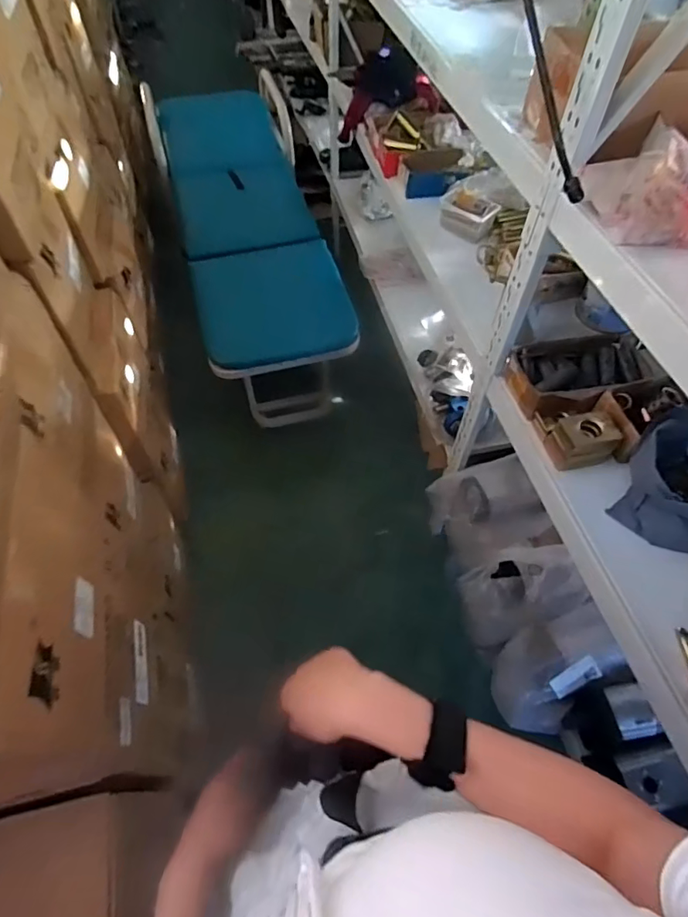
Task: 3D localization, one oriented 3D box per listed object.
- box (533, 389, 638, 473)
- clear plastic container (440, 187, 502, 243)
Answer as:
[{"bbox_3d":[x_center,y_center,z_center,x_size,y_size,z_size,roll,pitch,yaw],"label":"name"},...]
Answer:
[{"bbox_3d":[0.412,-0.048,0.841,0.129,0.075,0.111,-5,56,-3],"label":"box"},{"bbox_3d":[0.296,-0.582,1.182,0.126,0.070,0.080,33,62,20],"label":"clear plastic container"}]

